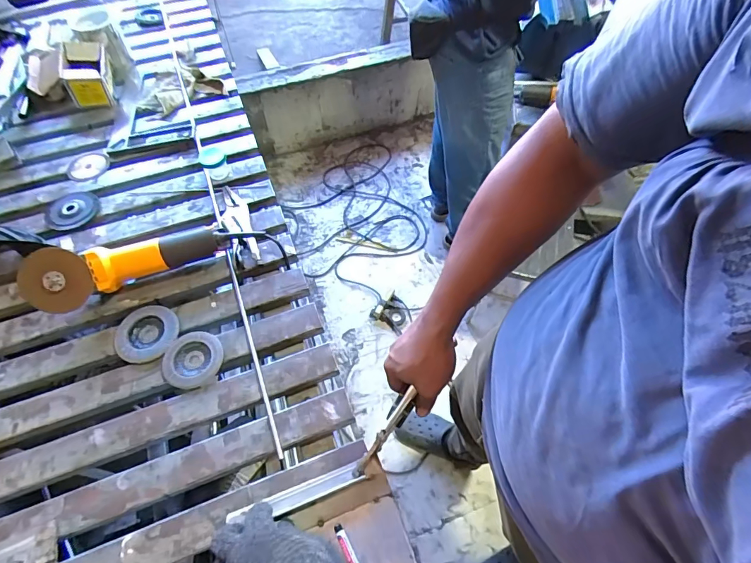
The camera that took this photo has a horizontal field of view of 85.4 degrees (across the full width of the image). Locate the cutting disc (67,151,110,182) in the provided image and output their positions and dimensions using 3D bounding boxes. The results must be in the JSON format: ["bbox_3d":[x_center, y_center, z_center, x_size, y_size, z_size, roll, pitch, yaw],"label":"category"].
[{"bbox_3d":[-0.593,-0.237,0.839,0.081,0.005,0.076,-2,64,3],"label":"cutting disc"}]

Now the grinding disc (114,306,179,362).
[{"bbox_3d":[-0.356,0.081,0.635,0.090,0.013,0.089,0,58,0],"label":"grinding disc"}]

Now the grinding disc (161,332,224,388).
[{"bbox_3d":[-0.277,0.117,0.614,0.085,0.006,0.084,0,58,0],"label":"grinding disc"}]

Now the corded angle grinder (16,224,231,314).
[{"bbox_3d":[-0.393,-0.035,0.657,0.294,0.100,0.075,-25,61,-15],"label":"corded angle grinder"}]

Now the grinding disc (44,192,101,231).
[{"bbox_3d":[-0.579,-0.139,0.777,0.090,0.015,0.098,0,58,0],"label":"grinding disc"}]

